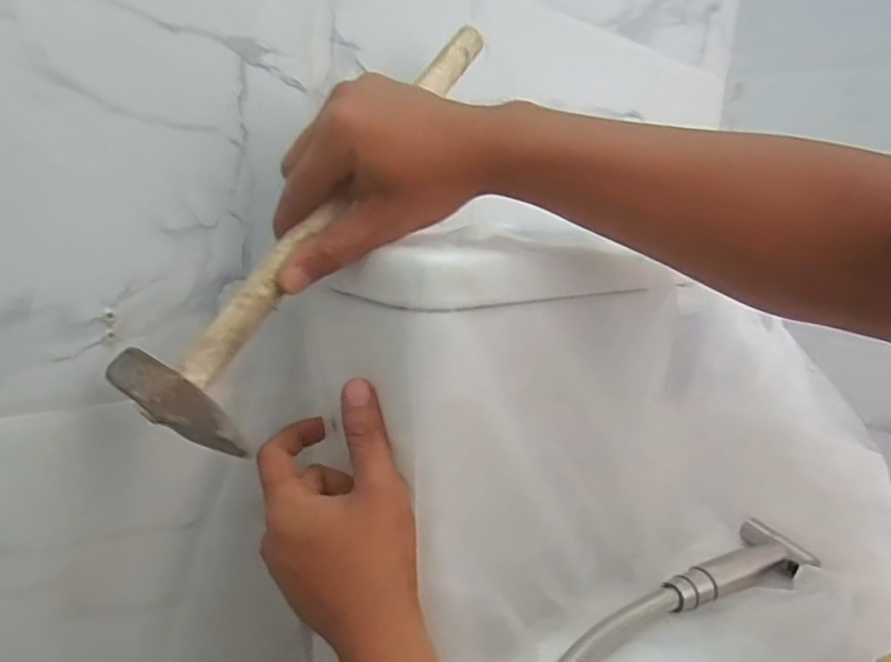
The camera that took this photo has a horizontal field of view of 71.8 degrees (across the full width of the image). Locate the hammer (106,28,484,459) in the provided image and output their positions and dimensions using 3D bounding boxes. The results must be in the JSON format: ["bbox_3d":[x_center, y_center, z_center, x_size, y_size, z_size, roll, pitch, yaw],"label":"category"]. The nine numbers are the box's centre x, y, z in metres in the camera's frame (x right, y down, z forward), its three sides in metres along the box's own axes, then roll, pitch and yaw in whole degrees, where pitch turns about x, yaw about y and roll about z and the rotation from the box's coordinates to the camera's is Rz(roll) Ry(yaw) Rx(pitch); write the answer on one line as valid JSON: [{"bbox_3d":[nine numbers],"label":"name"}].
[{"bbox_3d":[-0.065,-0.078,0.364,0.090,0.024,0.312,13,60,35],"label":"hammer"}]

